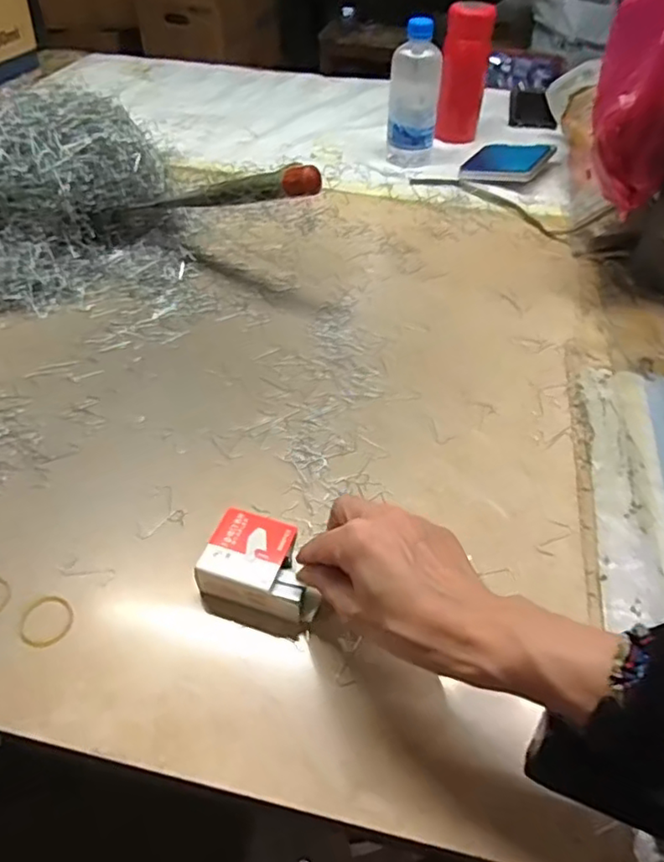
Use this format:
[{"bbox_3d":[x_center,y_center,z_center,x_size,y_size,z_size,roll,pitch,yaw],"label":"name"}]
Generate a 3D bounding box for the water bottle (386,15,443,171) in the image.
[{"bbox_3d":[0.112,-0.455,0.847,0.072,0.164,0.059,7,47,3],"label":"water bottle"}]

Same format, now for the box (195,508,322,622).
[{"bbox_3d":[-0.044,0.090,0.412,0.077,0.029,0.056,13,48,9],"label":"box"}]

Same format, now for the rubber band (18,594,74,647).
[{"bbox_3d":[-0.184,0.121,0.400,0.032,0.004,0.035,-28,55,-26],"label":"rubber band"}]

